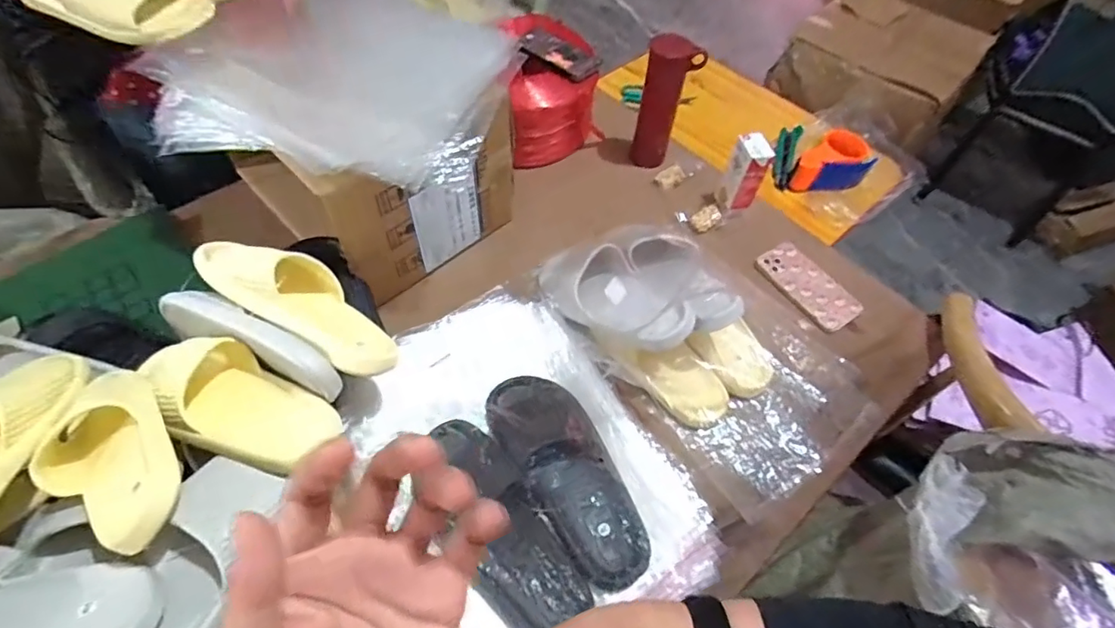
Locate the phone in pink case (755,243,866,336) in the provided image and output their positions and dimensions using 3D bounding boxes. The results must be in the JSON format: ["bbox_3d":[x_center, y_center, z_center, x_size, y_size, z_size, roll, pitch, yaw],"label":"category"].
[{"bbox_3d":[0.392,-0.045,0.861,0.080,0.018,0.162,-29,62,-21],"label":"phone in pink case"}]

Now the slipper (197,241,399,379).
[{"bbox_3d":[-0.297,-0.009,0.637,0.254,0.078,0.098,38,33,8],"label":"slipper"}]

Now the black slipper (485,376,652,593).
[{"bbox_3d":[0.014,0.172,0.624,0.112,0.078,0.265,-23,60,-18],"label":"black slipper"}]

